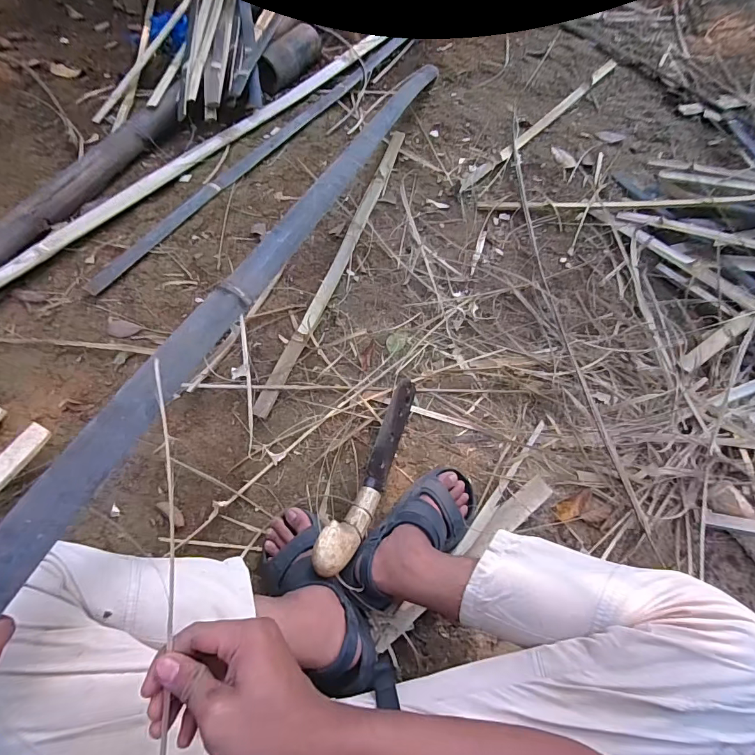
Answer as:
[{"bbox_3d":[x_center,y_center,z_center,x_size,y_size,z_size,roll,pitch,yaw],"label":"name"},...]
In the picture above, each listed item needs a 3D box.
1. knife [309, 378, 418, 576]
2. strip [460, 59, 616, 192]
[{"bbox_3d":[-0.005,0.152,0.694,0.058,0.082,0.371,22,49,7],"label":"knife"},{"bbox_3d":[0.507,-0.777,1.232,0.036,0.018,0.847,40,68,14],"label":"strip"}]

